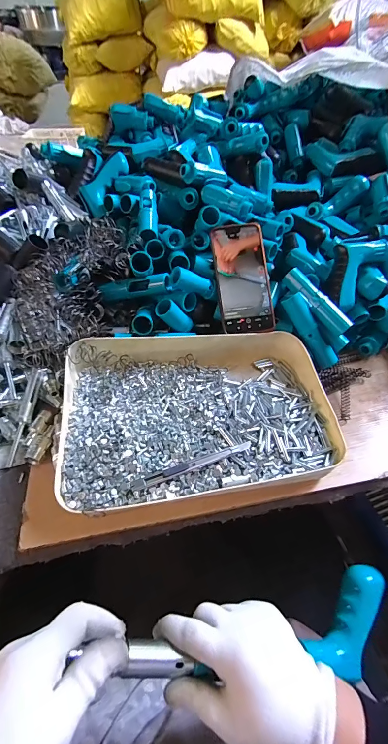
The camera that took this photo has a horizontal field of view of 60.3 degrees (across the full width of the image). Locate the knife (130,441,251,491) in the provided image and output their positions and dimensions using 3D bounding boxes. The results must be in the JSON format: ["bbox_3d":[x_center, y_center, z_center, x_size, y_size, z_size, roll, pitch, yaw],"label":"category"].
[{"bbox_3d":[0.000,0.102,0.369,0.139,0.004,0.010,-16,50,-16],"label":"knife"}]

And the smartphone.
[{"bbox_3d":[0.073,-0.137,0.495,0.075,0.013,0.162,-7,85,-9],"label":"smartphone"}]

